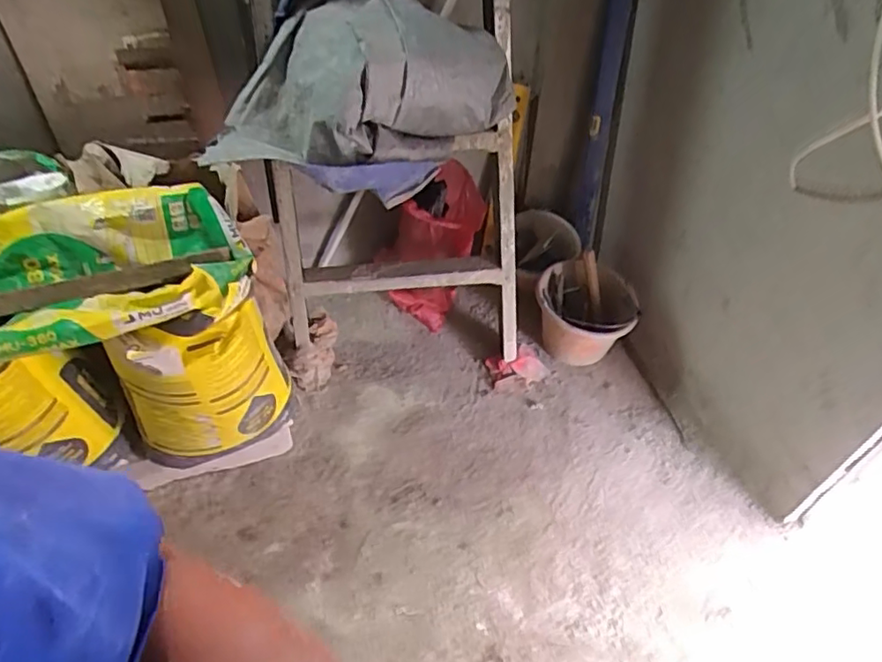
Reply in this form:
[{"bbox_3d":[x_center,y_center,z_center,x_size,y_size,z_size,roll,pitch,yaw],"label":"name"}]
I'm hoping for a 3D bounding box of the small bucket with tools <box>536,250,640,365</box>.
[{"bbox_3d":[0.392,-0.054,1.657,0.261,0.194,0.234,9,51,6],"label":"small bucket with tools"}]

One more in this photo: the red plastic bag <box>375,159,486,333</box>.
[{"bbox_3d":[-0.023,-0.211,1.619,0.277,0.467,0.163,-16,53,-15],"label":"red plastic bag"}]

